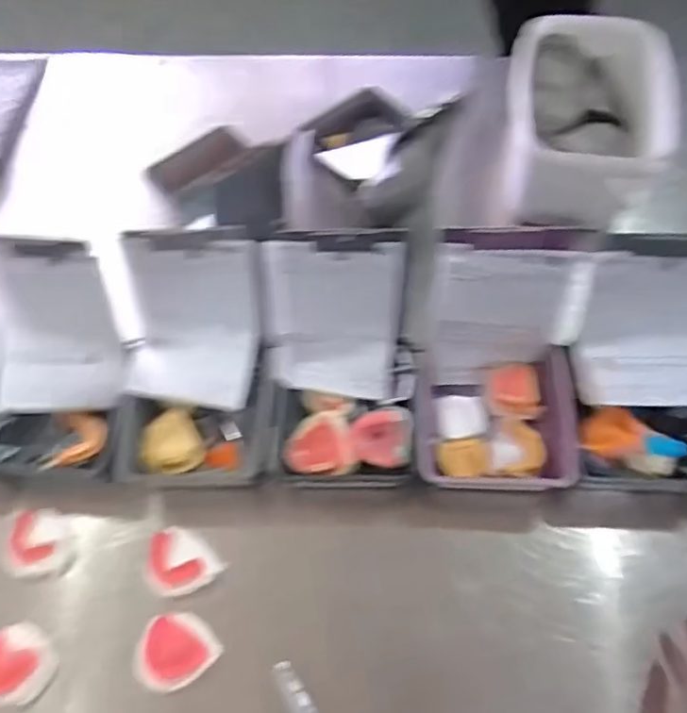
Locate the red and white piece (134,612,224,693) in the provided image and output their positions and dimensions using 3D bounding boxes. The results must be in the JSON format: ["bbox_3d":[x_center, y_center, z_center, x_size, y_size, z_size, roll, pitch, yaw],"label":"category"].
[{"bbox_3d":[-0.182,0.314,0.644,0.078,0.025,0.071,0,62,0],"label":"red and white piece"}]

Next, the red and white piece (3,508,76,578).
[{"bbox_3d":[-0.351,0.216,0.700,0.075,0.018,0.073,-2,62,-2],"label":"red and white piece"}]

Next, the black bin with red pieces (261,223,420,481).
[{"bbox_3d":[-0.001,0.010,0.683,0.173,0.178,0.238,-5,63,-3],"label":"black bin with red pieces"}]

